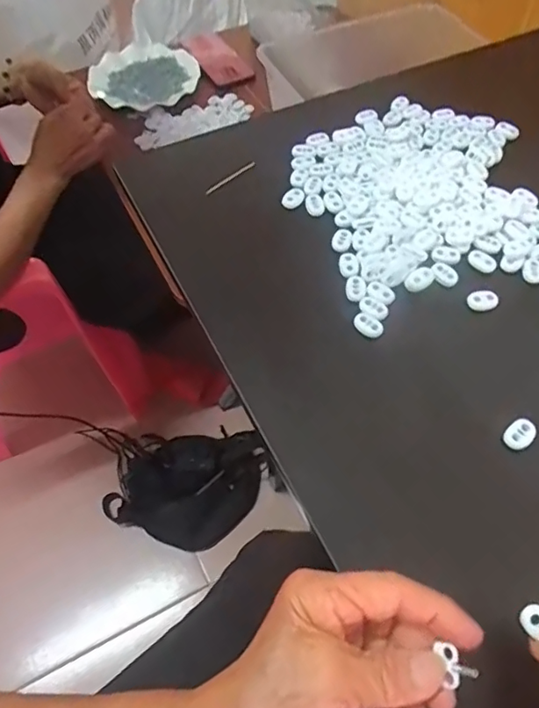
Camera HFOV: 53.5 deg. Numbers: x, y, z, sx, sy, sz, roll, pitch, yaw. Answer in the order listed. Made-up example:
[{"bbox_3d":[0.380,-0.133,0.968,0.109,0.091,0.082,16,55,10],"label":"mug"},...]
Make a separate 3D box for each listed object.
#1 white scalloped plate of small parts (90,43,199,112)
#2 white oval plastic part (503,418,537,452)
[{"bbox_3d":[-0.219,-0.483,0.914,0.179,0.028,0.185,0,58,1],"label":"white scalloped plate of small parts"},{"bbox_3d":[0.163,0.052,0.347,0.016,0.007,0.021,40,65,22],"label":"white oval plastic part"}]

